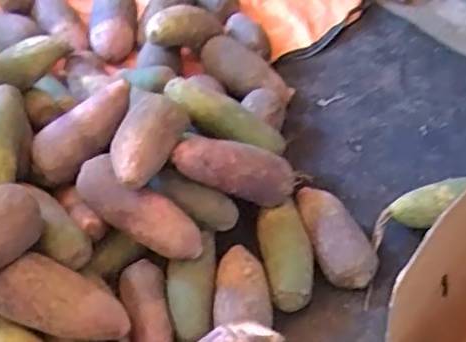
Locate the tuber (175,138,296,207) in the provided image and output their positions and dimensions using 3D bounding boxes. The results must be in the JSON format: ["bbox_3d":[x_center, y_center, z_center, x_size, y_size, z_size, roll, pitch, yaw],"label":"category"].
[{"bbox_3d":[0.004,-0.002,0.788,0.177,0.060,0.051,17,41,-29],"label":"tuber"}]

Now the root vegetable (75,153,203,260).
[{"bbox_3d":[-0.113,0.045,0.739,0.176,0.059,0.052,33,53,3],"label":"root vegetable"}]

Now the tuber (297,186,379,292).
[{"bbox_3d":[0.132,0.088,0.812,0.062,0.061,0.152,-11,49,-11],"label":"tuber"}]

